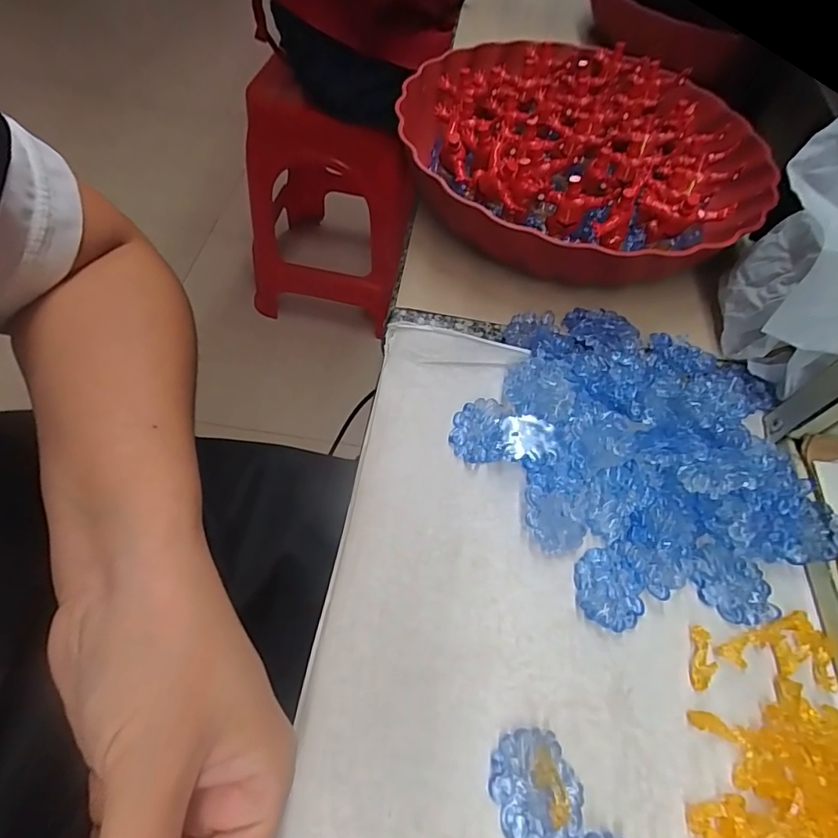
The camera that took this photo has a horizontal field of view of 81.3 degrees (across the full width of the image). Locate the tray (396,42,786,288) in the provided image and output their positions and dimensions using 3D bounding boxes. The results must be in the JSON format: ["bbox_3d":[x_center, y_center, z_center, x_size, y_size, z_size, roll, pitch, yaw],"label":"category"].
[{"bbox_3d":[0.107,-0.184,0.334,0.237,0.047,0.234,-5,59,-7],"label":"tray"}]

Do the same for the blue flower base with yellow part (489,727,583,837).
[{"bbox_3d":[0.042,0.133,0.173,0.030,0.005,0.037,-14,61,-12],"label":"blue flower base with yellow part"}]

